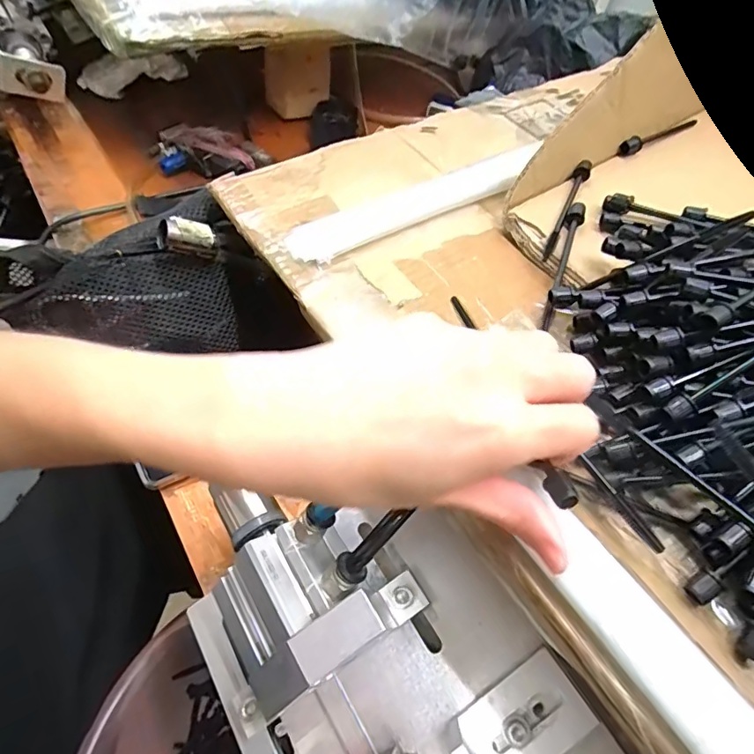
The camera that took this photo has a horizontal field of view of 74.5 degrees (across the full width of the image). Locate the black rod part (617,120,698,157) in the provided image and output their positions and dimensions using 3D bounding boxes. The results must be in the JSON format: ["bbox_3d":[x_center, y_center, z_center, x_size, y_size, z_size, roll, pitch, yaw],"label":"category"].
[{"bbox_3d":[0.208,-0.177,0.364,0.079,0.010,0.007,-22,60,-24],"label":"black rod part"}]

